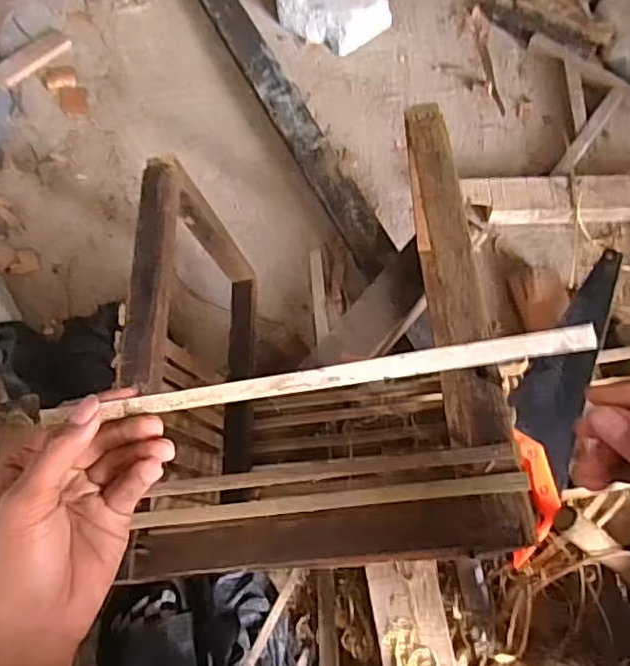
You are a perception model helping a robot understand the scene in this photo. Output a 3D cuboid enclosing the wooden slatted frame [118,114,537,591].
[{"bbox_3d":[-0.005,0.033,0.613,0.300,0.329,0.363,-4,70,-2],"label":"wooden slatted frame"}]

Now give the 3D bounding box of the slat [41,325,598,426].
[{"bbox_3d":[-0.001,0.024,0.320,0.282,0.007,0.012,-9,70,6],"label":"slat"}]

